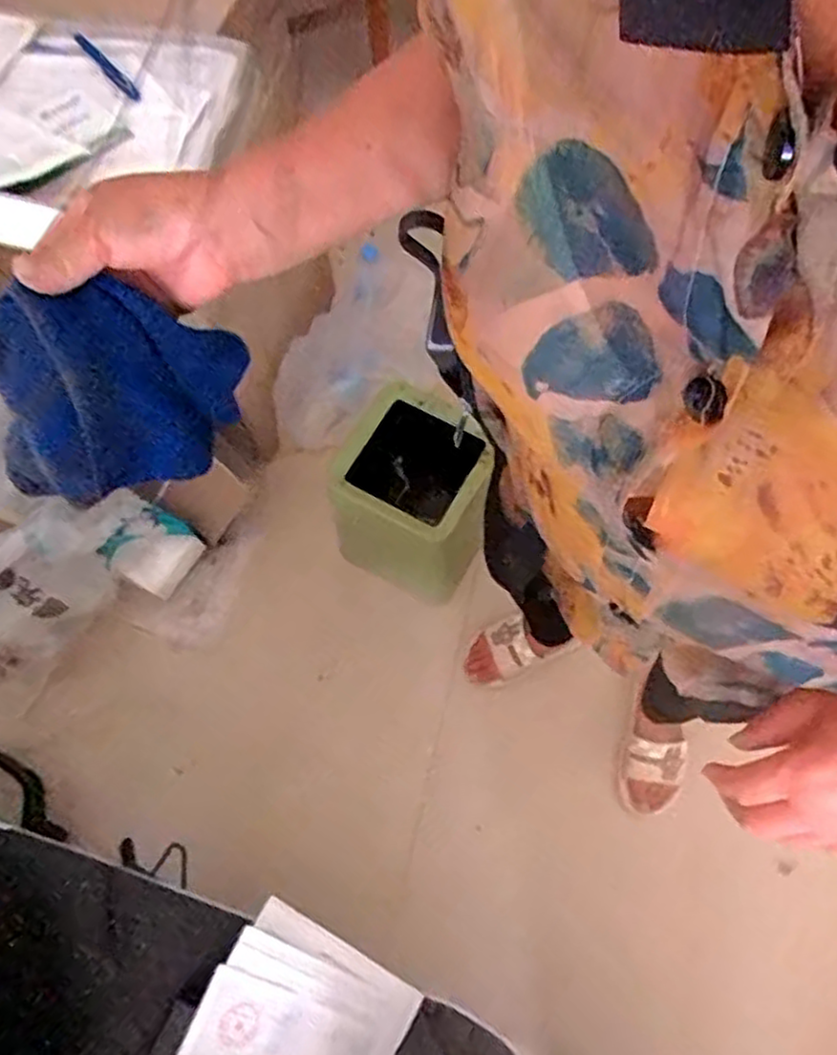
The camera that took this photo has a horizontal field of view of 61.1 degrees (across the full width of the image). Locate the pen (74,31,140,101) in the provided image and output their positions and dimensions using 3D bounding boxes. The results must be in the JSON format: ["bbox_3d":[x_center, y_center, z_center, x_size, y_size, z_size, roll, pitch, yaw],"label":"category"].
[{"bbox_3d":[-0.322,-0.475,0.730,0.013,0.007,0.123,-38,72,-13],"label":"pen"}]

